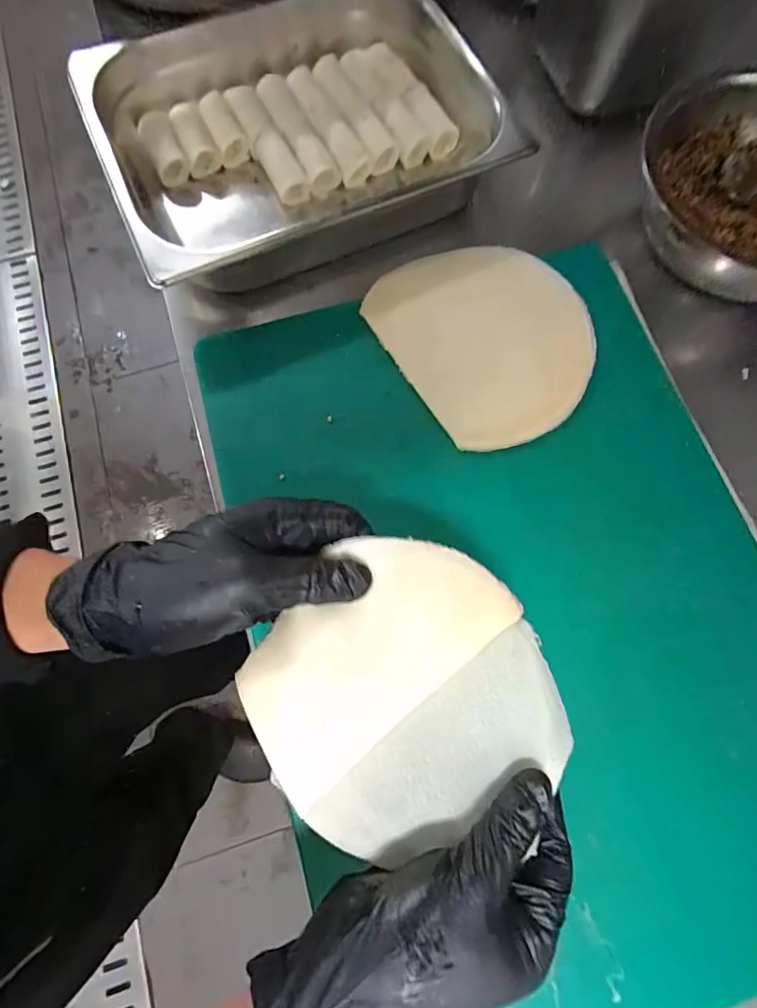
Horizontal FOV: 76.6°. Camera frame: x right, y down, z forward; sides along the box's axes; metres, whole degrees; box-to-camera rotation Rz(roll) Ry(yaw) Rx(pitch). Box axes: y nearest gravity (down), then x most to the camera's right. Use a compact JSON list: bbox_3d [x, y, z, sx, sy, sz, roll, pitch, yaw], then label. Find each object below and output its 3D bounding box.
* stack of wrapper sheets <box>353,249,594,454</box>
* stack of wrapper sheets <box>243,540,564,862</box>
[{"bbox_3d":[0.087,-0.133,0.375,0.148,0.011,0.170,-32,78,-9],"label":"stack of wrapper sheets"},{"bbox_3d":[0.015,0.094,0.242,0.143,0.037,0.140,-32,78,-9],"label":"stack of wrapper sheets"}]

